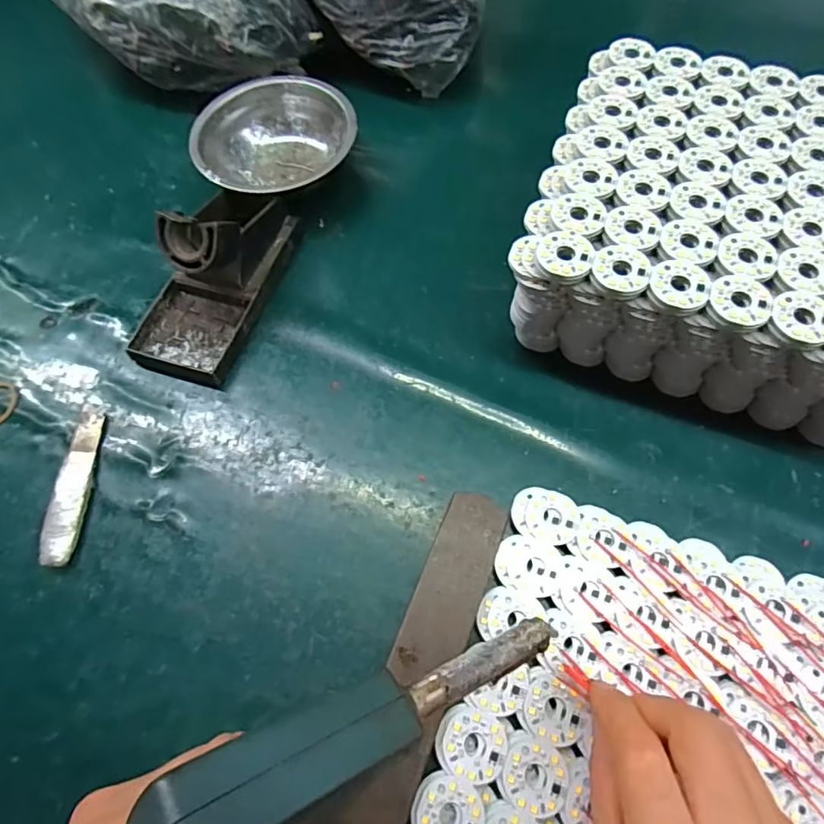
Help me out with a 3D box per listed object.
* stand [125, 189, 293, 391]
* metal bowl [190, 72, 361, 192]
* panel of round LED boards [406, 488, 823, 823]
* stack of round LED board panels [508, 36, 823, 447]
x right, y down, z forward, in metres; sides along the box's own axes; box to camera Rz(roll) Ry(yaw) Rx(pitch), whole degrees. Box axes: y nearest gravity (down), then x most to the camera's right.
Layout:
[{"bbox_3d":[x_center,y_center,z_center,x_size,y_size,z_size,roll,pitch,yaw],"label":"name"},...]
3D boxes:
[{"bbox_3d":[-0.143,-0.103,0.365,0.072,0.063,0.151,17,67,10],"label":"stand"},{"bbox_3d":[-0.113,-0.226,0.436,0.124,0.040,0.124,-1,65,2],"label":"metal bowl"},{"bbox_3d":[0.129,0.166,0.254,0.218,0.012,0.219,18,67,10],"label":"panel of round LED boards"},{"bbox_3d":[0.199,-0.118,0.345,0.222,0.092,0.211,19,67,11],"label":"stack of round LED board panels"}]

